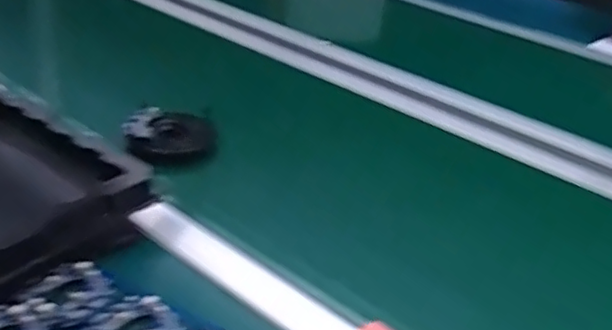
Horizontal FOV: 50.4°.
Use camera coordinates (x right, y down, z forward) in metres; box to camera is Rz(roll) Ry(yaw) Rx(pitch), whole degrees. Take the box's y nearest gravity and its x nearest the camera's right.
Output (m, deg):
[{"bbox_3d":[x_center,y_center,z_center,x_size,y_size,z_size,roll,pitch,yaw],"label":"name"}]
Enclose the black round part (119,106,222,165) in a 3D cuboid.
[{"bbox_3d":[-0.158,-0.035,0.762,0.093,0.046,0.093,5,29,-3],"label":"black round part"}]

